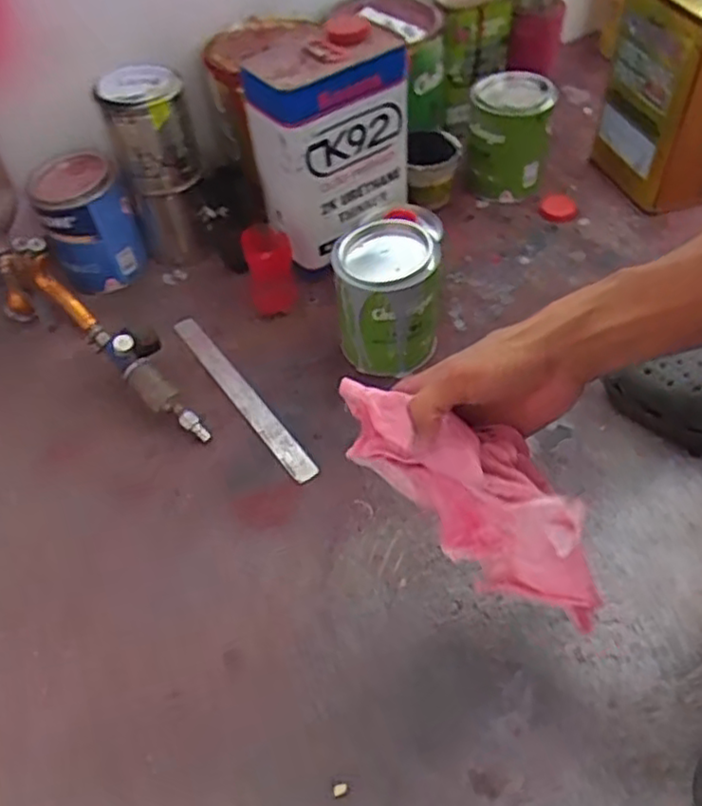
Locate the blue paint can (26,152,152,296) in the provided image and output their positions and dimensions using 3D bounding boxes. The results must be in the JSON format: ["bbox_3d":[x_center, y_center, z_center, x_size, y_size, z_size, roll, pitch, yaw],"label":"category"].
[{"bbox_3d":[-0.322,-0.221,0.849,0.104,0.147,0.090,-24,52,-13],"label":"blue paint can"}]

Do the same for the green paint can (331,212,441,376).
[{"bbox_3d":[0.041,-0.111,0.744,0.107,0.140,0.102,4,51,9],"label":"green paint can"}]

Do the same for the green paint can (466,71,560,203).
[{"bbox_3d":[0.211,-0.362,0.936,0.105,0.136,0.101,-3,50,3],"label":"green paint can"}]

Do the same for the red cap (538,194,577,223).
[{"bbox_3d":[0.281,-0.266,0.935,0.048,0.014,0.055,16,54,18],"label":"red cap"}]

